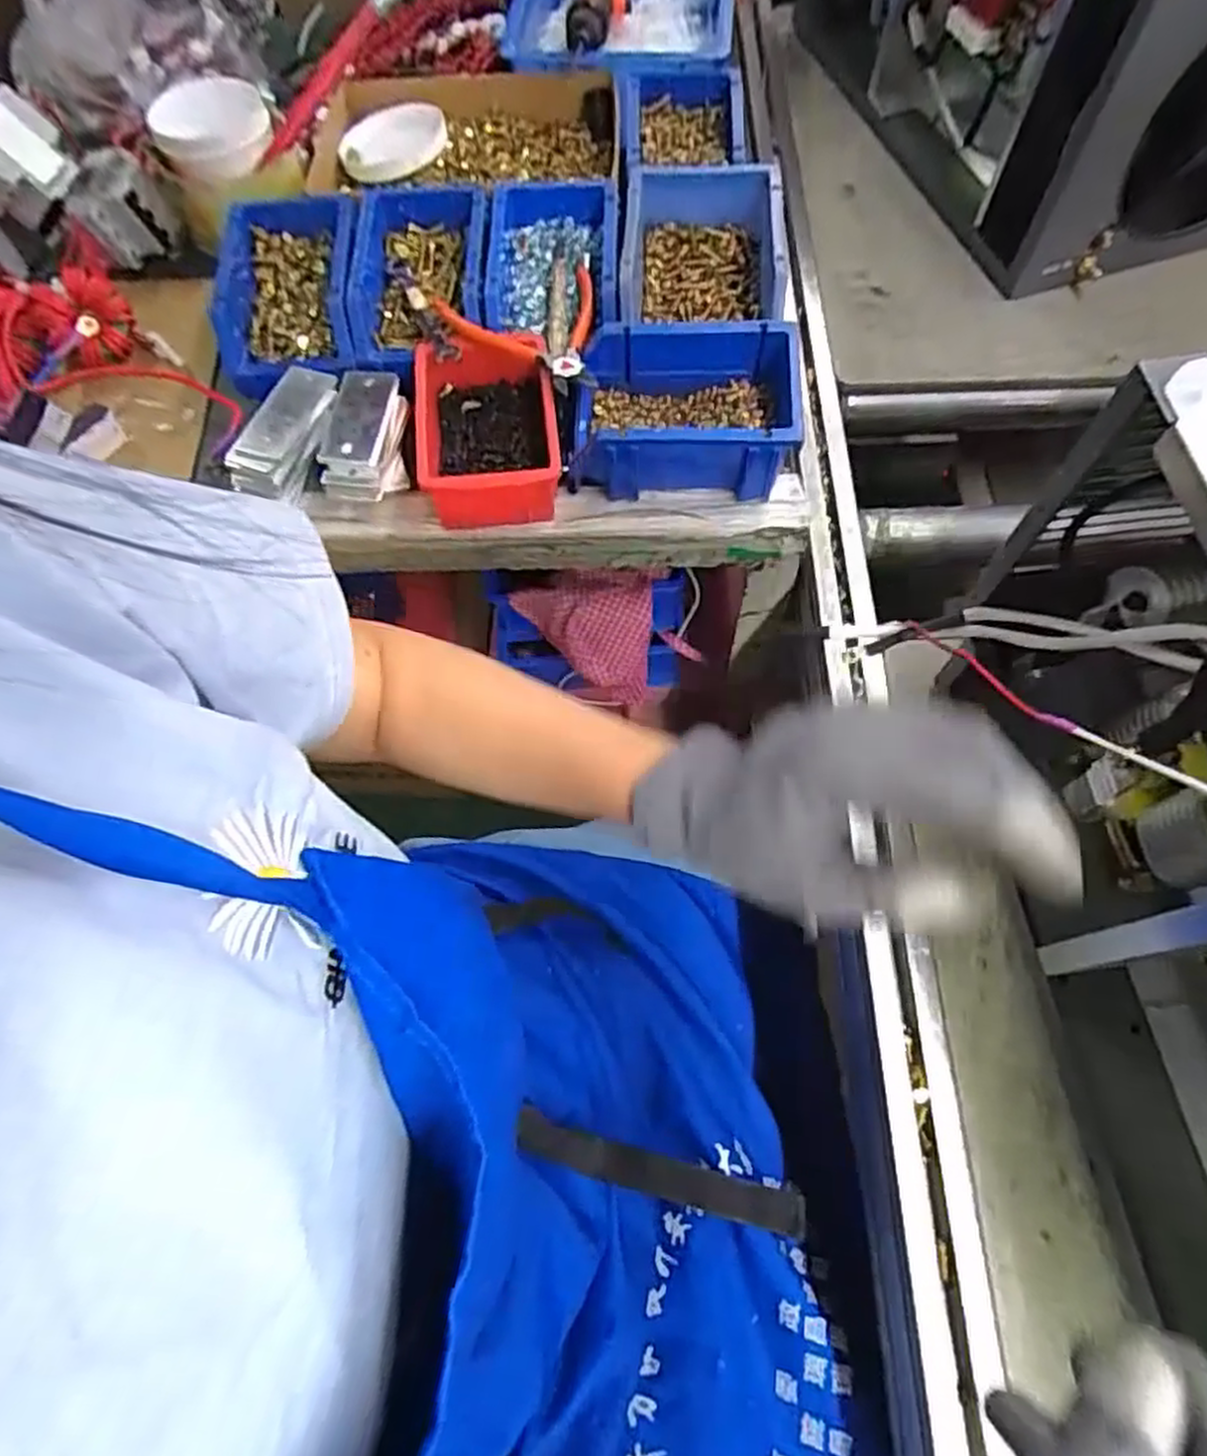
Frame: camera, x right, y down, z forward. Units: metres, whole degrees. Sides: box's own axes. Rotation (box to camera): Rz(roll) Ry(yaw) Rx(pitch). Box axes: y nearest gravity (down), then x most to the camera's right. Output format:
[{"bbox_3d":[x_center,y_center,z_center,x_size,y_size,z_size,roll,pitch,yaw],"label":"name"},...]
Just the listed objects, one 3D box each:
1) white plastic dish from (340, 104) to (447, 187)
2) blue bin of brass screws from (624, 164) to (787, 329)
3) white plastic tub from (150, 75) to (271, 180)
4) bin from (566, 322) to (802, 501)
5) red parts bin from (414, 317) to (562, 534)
[{"bbox_3d":[-0.201,-0.538,0.709,0.096,0.025,0.094,-1,67,2],"label":"white plastic dish"},{"bbox_3d":[0.078,-0.368,0.605,0.121,0.060,0.179,4,67,4],"label":"blue bin of brass screws"},{"bbox_3d":[-0.332,-0.509,0.652,0.092,0.026,0.115,-28,69,-9],"label":"white plastic tub"},{"bbox_3d":[0.057,-0.226,0.556,0.159,0.076,0.100,3,67,4],"label":"bin"},{"bbox_3d":[-0.085,-0.224,0.568,0.099,0.049,0.146,-6,67,0],"label":"red parts bin"}]

